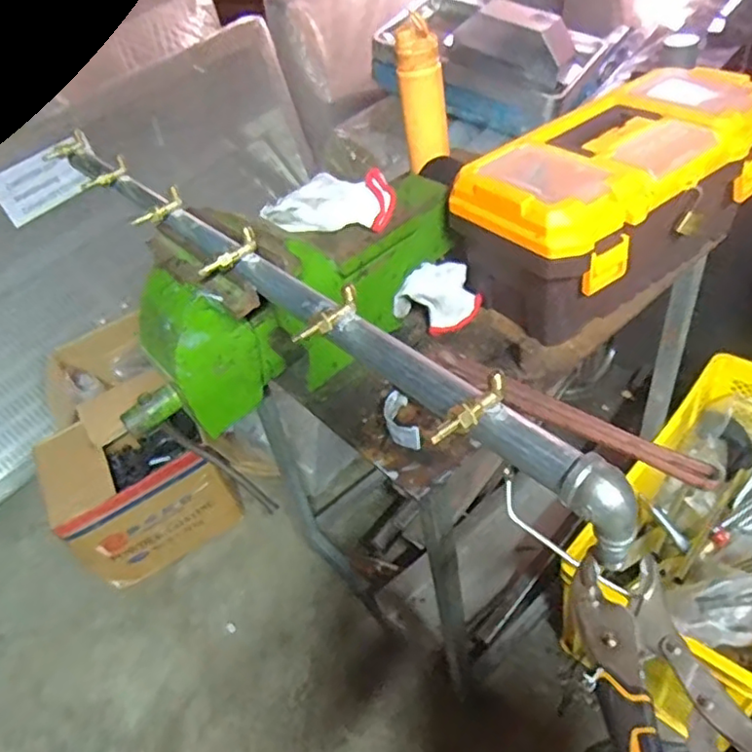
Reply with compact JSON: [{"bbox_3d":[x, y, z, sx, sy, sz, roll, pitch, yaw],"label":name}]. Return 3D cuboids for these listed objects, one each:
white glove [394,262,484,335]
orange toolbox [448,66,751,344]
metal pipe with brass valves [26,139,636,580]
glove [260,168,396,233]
[{"bbox_3d":[0.082,-0.106,0.861,0.118,0.094,0.030,-23,18,-20],"label":"white glove"},{"bbox_3d":[0.320,-0.229,0.849,0.411,0.211,0.210,-33,47,-20],"label":"orange toolbox"},{"bbox_3d":[-0.128,-0.101,0.614,0.055,0.083,0.834,-32,45,-27],"label":"metal pipe with brass valves"},{"bbox_3d":[-0.064,-0.221,0.792,0.176,0.033,0.087,7,47,19],"label":"glove"}]

